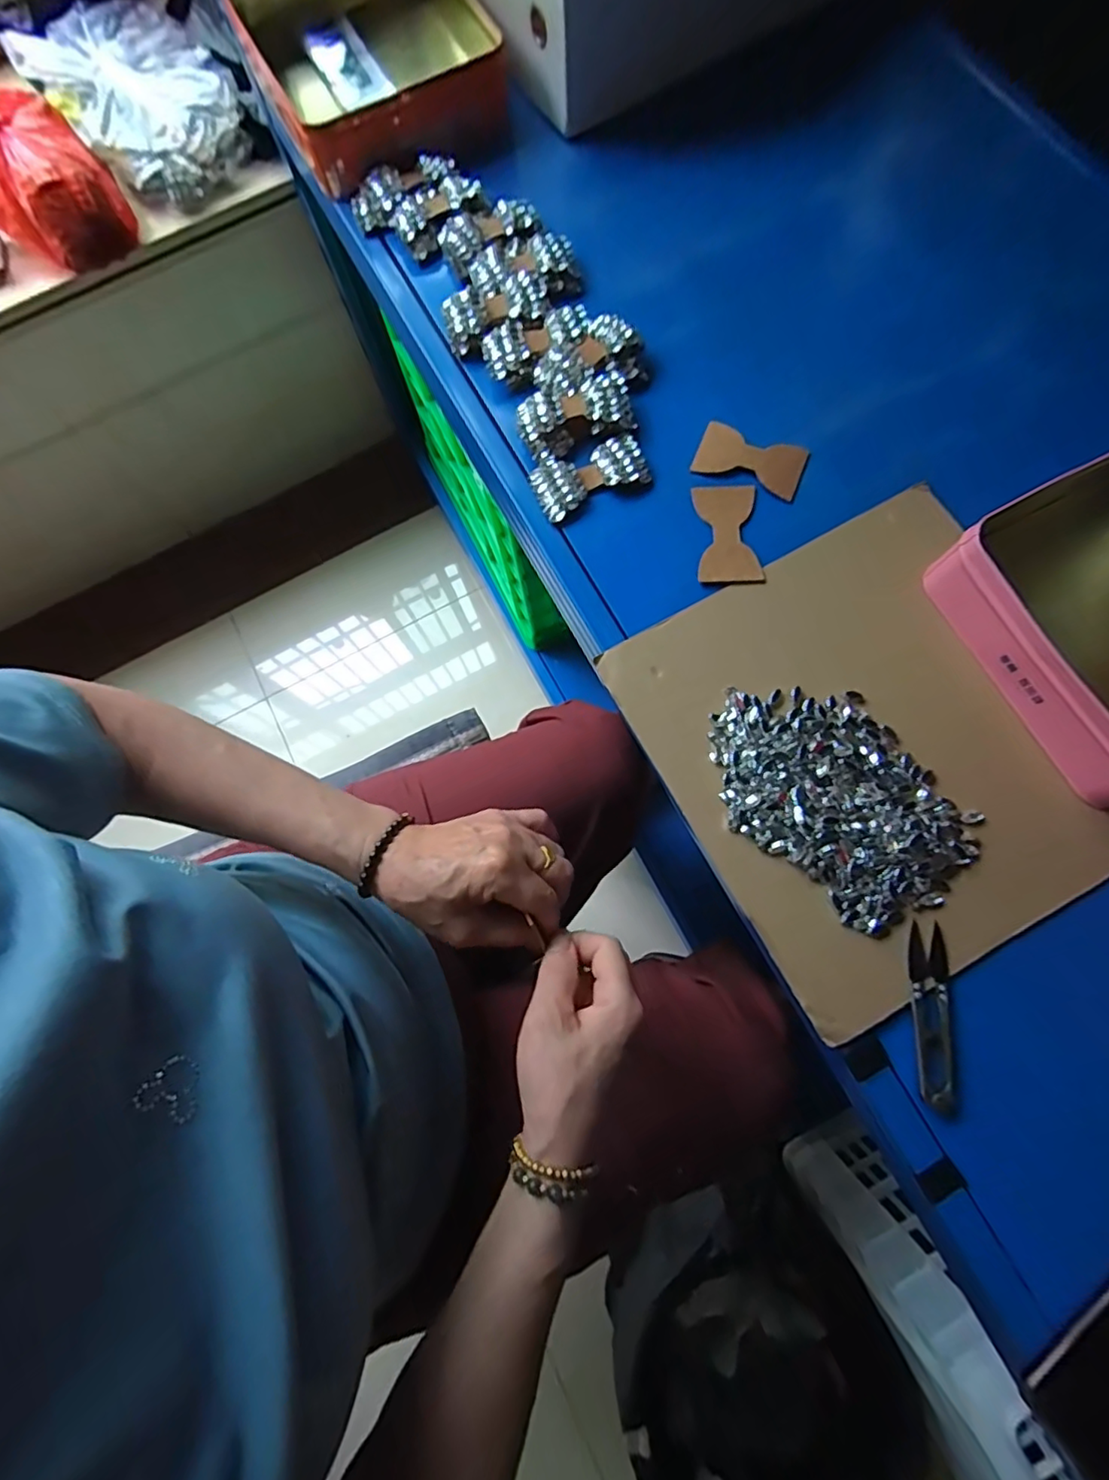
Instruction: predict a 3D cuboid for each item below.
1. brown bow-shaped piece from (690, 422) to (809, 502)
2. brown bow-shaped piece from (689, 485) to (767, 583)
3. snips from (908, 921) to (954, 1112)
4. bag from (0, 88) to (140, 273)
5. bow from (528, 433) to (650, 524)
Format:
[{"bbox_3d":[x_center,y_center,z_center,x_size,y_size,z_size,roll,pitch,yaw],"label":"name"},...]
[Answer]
[{"bbox_3d":[0.152,-0.217,0.450,0.080,0.005,0.044,19,76,7],"label":"brown bow-shaped piece"},{"bbox_3d":[0.130,-0.155,0.438,0.046,0.004,0.080,-1,75,2],"label":"brown bow-shaped piece"},{"bbox_3d":[0.226,0.164,0.347,0.022,0.004,0.101,5,75,3],"label":"snips"},{"bbox_3d":[-0.625,-0.674,0.714,0.143,0.105,0.136,-44,78,-8],"label":"bag"},{"bbox_3d":[0.027,-0.204,0.450,0.086,0.012,0.045,-22,75,-4],"label":"bow"}]

